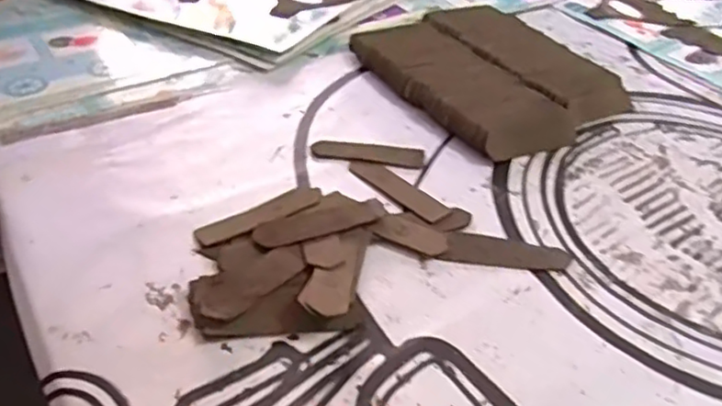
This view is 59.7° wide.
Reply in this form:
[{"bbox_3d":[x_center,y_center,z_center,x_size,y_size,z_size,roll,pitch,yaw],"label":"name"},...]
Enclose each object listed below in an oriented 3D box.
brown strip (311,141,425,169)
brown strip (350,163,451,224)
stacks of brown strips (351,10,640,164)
[{"bbox_3d":[0.007,-0.046,0.570,0.100,0.004,0.030,6,41,2],"label":"brown strip"},{"bbox_3d":[0.032,-0.012,0.530,0.096,0.004,0.028,35,49,30],"label":"brown strip"},{"bbox_3d":[0.133,-0.143,0.669,0.195,0.033,0.249,-23,48,-28],"label":"stacks of brown strips"}]

